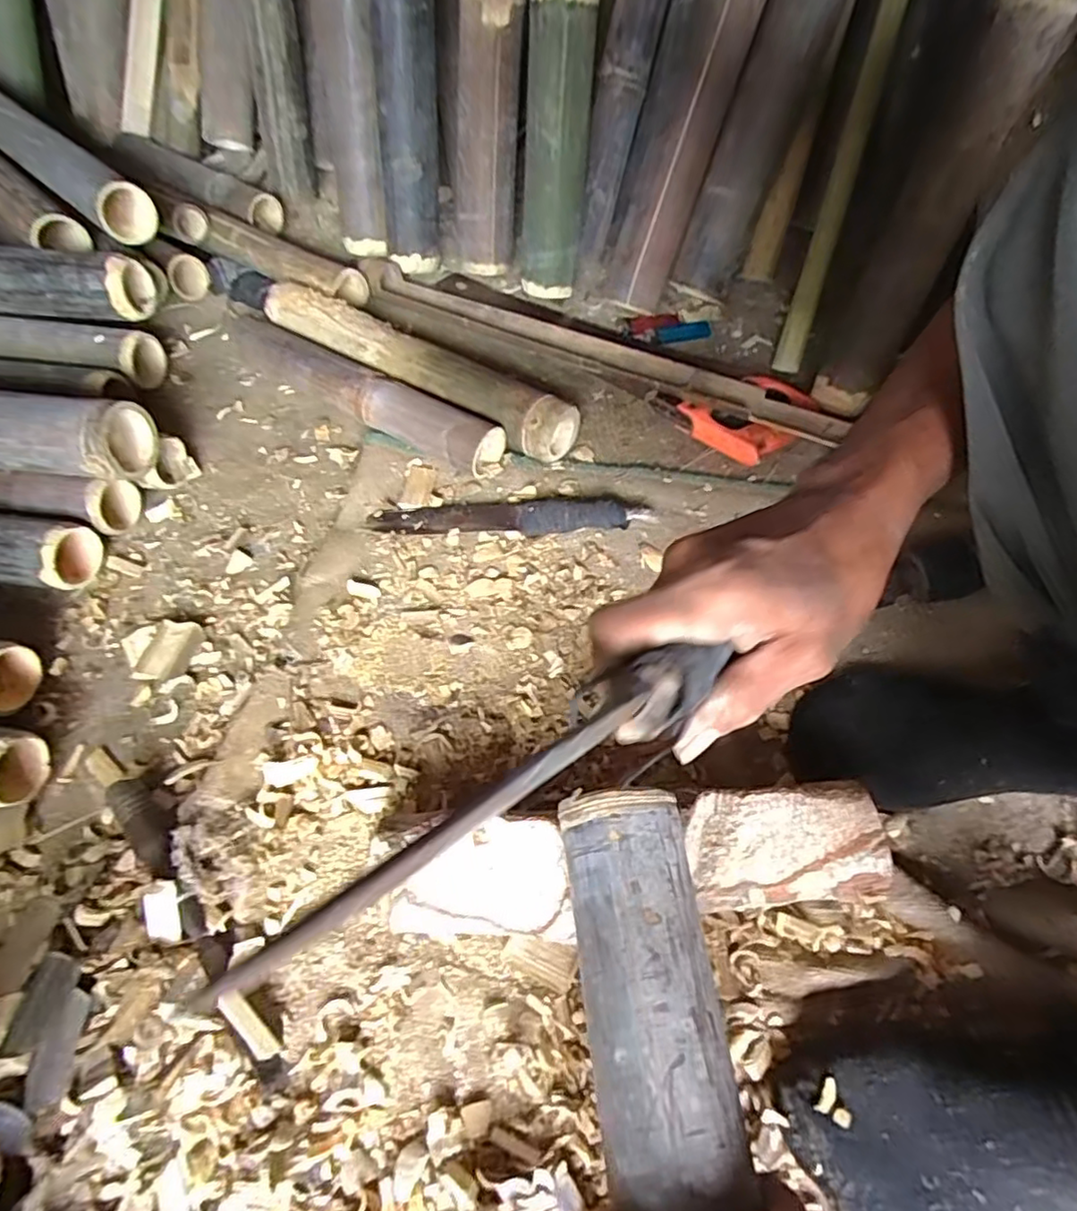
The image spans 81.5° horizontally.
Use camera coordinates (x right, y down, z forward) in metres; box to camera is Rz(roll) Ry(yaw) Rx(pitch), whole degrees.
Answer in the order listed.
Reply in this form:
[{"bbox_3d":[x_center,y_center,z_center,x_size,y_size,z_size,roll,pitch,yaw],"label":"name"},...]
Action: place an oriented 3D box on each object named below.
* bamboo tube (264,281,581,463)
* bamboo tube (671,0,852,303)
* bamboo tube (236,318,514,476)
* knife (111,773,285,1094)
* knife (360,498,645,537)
[{"bbox_3d":[-0.147,-0.272,0.712,0.414,0.069,0.074,29,64,20],"label":"bamboo tube"},{"bbox_3d":[0.271,-0.600,0.661,0.069,0.515,0.067,30,29,20],"label":"bamboo tube"},{"bbox_3d":[-0.202,-0.239,0.699,0.368,0.059,0.057,29,64,20],"label":"bamboo tube"},{"bbox_3d":[-0.240,0.213,0.435,0.029,0.029,0.240,-38,63,-19],"label":"knife"},{"bbox_3d":[-0.031,-0.090,0.622,0.274,0.020,0.043,-2,58,2],"label":"knife"}]

